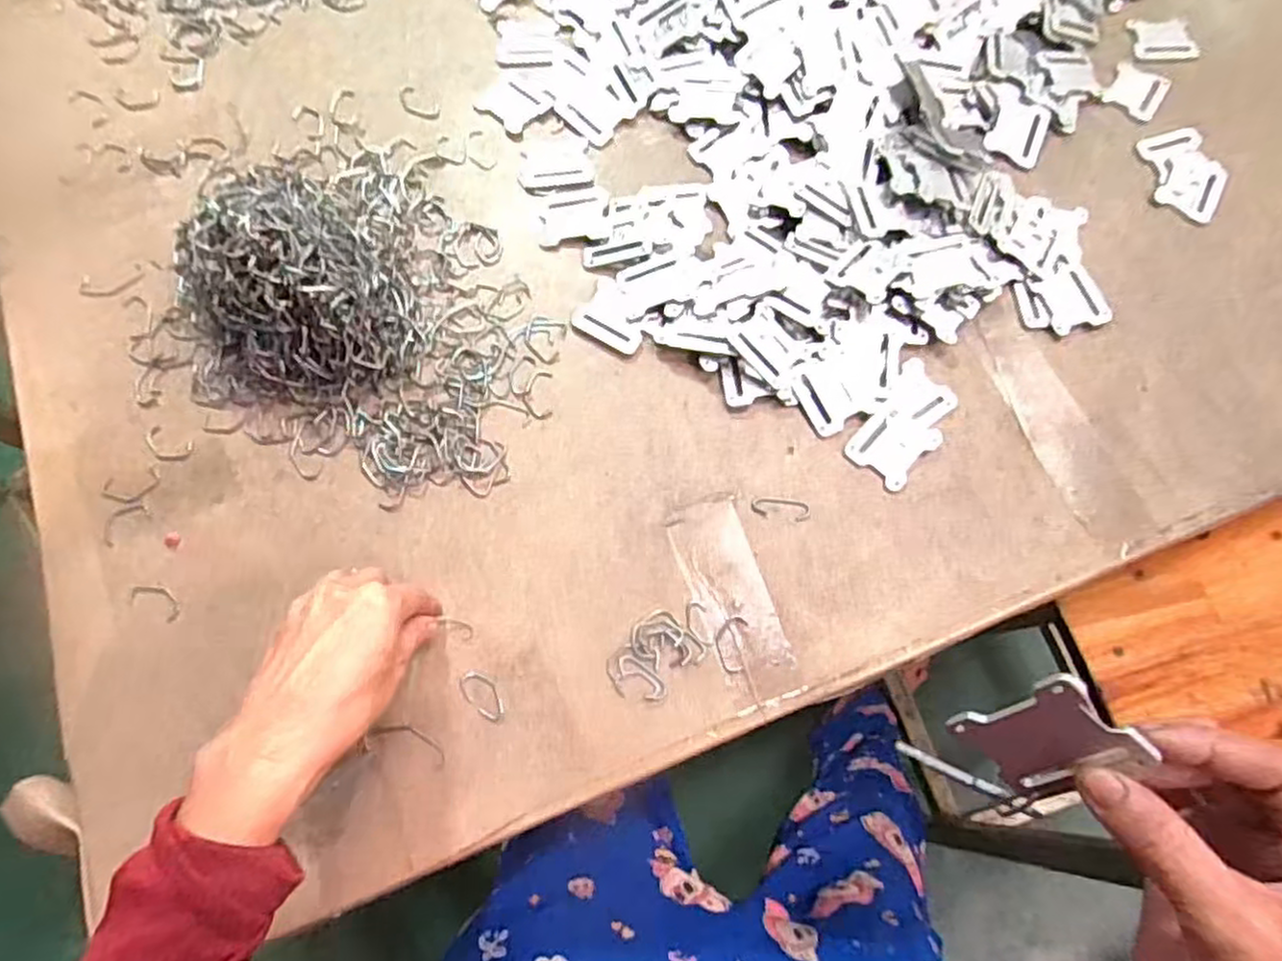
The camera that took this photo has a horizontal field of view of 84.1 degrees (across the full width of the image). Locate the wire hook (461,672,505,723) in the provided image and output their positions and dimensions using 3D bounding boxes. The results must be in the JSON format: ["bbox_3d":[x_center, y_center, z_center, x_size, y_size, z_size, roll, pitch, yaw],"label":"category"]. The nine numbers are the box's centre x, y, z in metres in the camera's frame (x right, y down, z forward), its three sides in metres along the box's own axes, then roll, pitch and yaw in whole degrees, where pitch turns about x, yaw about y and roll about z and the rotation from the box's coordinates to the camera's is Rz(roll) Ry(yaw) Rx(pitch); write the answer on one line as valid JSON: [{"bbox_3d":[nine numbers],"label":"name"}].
[{"bbox_3d":[-0.093,0.127,0.420,0.034,0.004,0.019,37,76,11],"label":"wire hook"}]

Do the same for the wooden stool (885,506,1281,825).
[{"bbox_3d":[0.526,0.254,0.800,0.295,0.490,0.285,-20,73,-6],"label":"wooden stool"}]

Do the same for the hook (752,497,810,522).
[{"bbox_3d":[0.091,0.018,0.462,0.037,0.004,0.015,4,72,2],"label":"hook"}]

